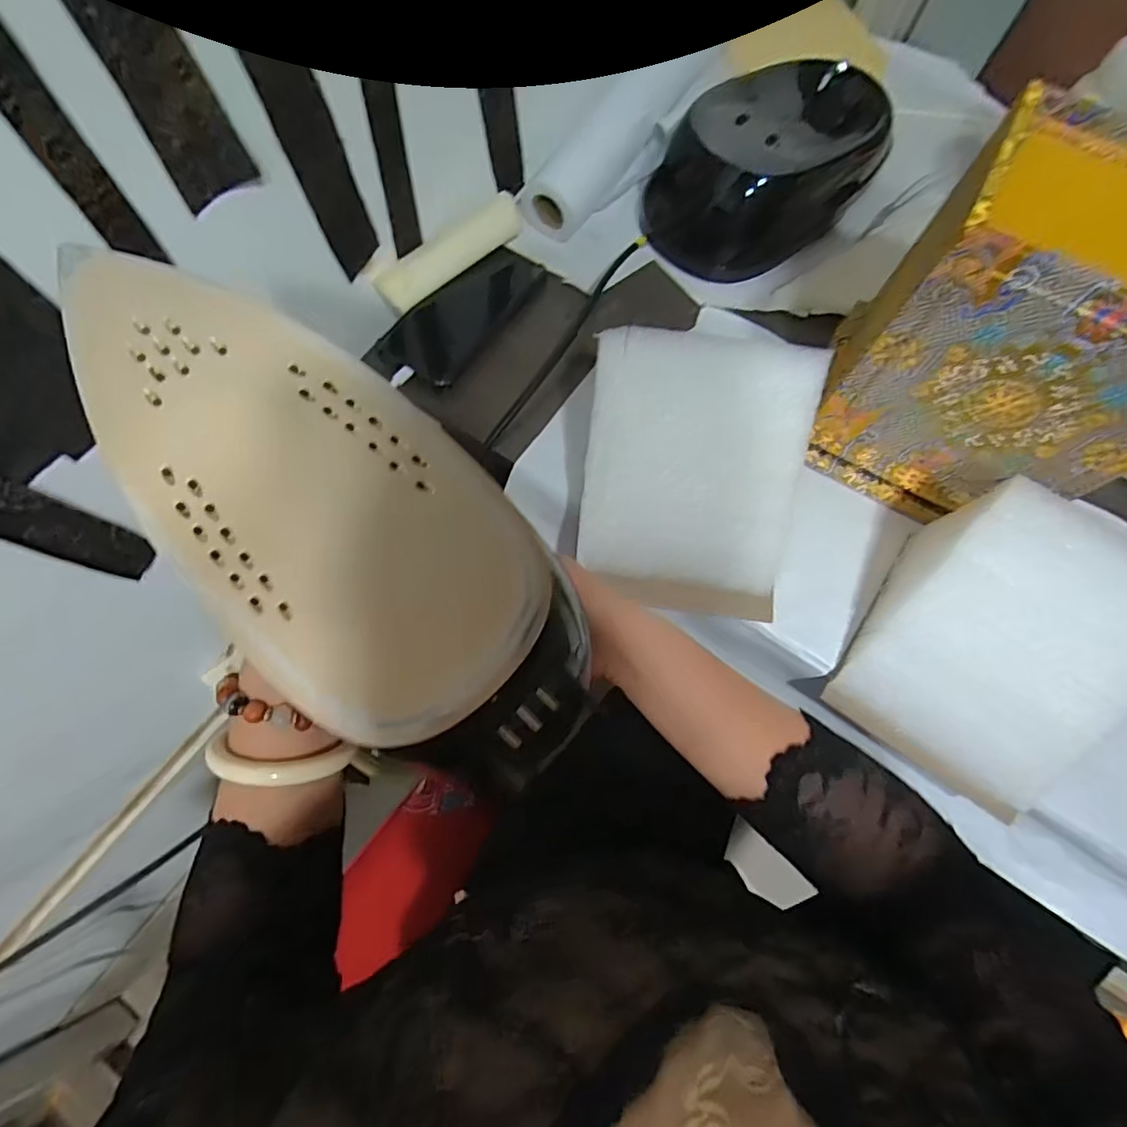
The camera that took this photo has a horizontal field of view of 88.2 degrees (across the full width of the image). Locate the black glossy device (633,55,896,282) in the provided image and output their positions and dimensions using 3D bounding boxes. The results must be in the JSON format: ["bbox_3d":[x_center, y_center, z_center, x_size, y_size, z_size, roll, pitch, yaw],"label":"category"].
[{"bbox_3d":[0.210,-0.401,0.567,0.276,0.083,0.150,-41,78,-14],"label":"black glossy device"}]

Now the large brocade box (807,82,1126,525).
[{"bbox_3d":[0.319,-0.154,0.413,0.177,0.211,0.159,30,73,7],"label":"large brocade box"}]

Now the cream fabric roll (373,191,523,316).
[{"bbox_3d":[-0.104,-0.284,0.538,0.153,0.043,0.028,-41,78,-14],"label":"cream fabric roll"}]

